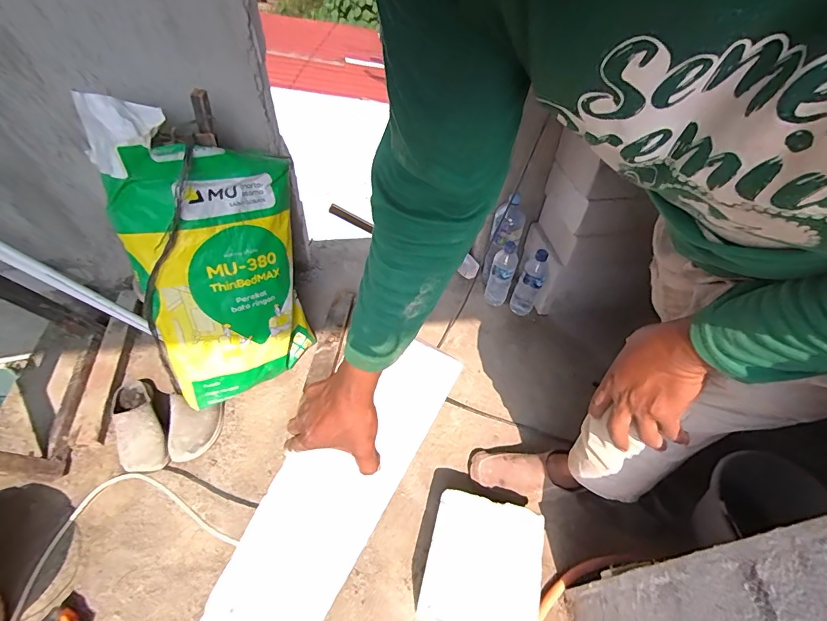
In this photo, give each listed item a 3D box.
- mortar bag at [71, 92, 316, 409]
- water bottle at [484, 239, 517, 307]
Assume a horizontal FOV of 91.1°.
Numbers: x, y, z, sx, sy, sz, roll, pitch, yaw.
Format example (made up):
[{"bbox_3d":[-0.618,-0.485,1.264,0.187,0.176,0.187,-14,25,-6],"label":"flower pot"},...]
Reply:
[{"bbox_3d":[-0.419,-0.111,0.913,0.354,0.638,0.116,-20,30,-32],"label":"mortar bag"},{"bbox_3d":[0.256,-0.096,1.196,0.063,0.226,0.063,21,51,13],"label":"water bottle"}]

